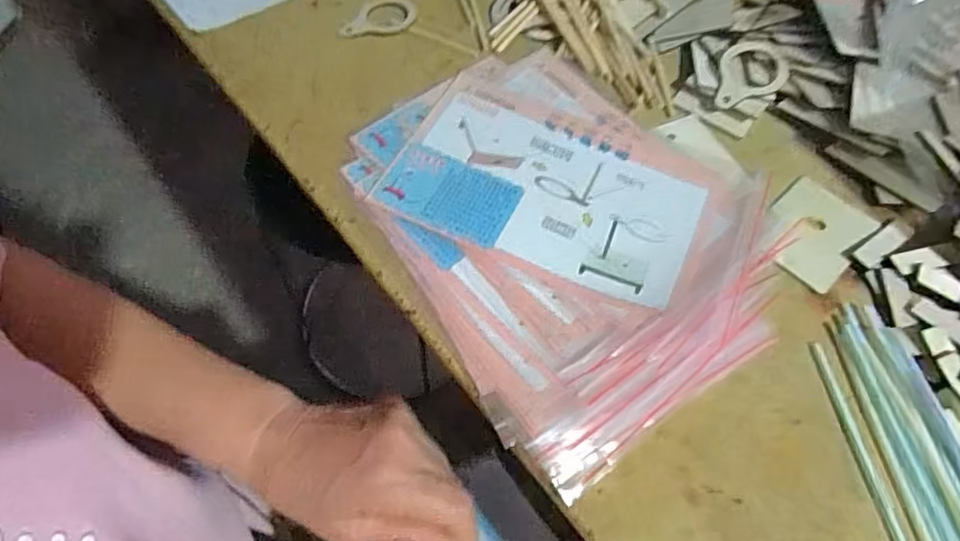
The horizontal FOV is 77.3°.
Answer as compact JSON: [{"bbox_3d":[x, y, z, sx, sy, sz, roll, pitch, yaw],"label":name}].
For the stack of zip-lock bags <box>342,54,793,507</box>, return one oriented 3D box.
[{"bbox_3d":[0.053,-0.040,0.401,0.228,0.015,0.287,-31,65,-18],"label":"stack of zip-lock bags"}]

